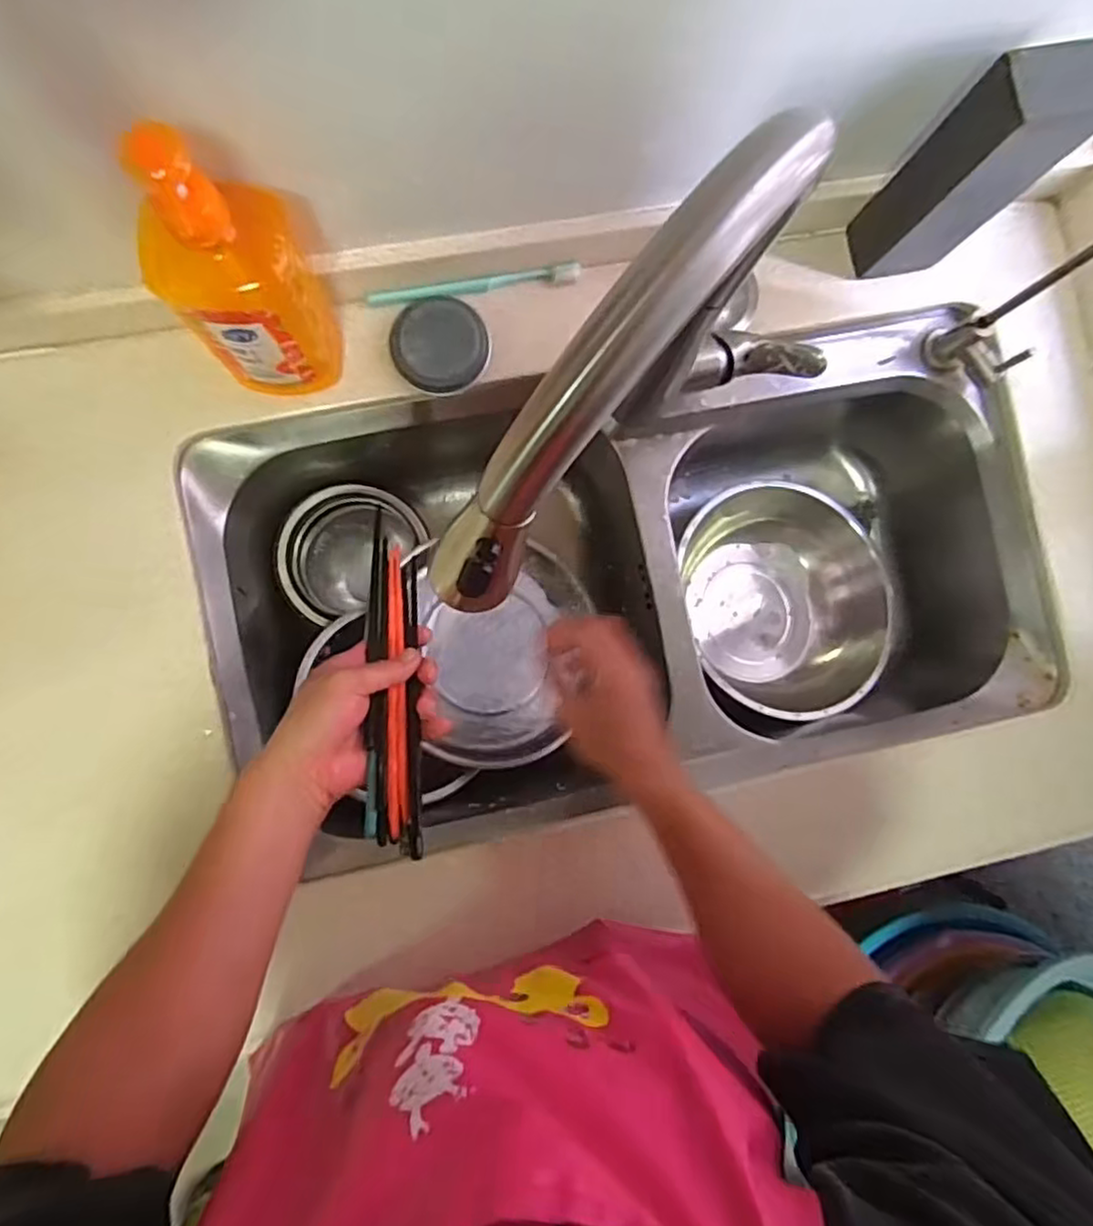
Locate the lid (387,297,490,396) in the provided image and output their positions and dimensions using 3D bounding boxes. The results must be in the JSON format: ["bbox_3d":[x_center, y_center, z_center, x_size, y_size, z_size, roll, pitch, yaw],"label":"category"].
[{"bbox_3d":[-0.090,-0.226,0.579,0.075,0.019,0.085,-37,91,-5],"label":"lid"}]

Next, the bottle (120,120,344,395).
[{"bbox_3d":[-0.198,-0.215,0.455,0.089,0.244,0.062,-26,90,-5],"label":"bottle"}]

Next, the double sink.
[{"bbox_3d":[0.085,-0.031,0.682,0.750,0.260,0.386,-12,89,-5],"label":"double sink"}]

